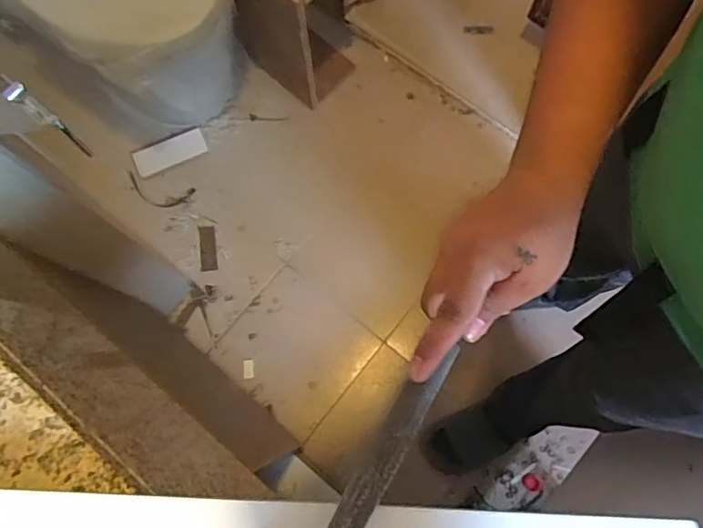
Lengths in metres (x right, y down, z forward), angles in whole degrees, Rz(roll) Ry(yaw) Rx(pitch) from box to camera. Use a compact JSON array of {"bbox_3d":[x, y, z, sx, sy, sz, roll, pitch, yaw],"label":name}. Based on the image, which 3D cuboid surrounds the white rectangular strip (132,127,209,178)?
[{"bbox_3d":[-0.460,-0.286,1.350,0.176,0.009,0.074,-27,77,-14],"label":"white rectangular strip"}]

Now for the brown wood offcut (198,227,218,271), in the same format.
[{"bbox_3d":[-0.355,-0.040,1.311,0.038,0.012,0.118,-10,74,-1],"label":"brown wood offcut"}]

